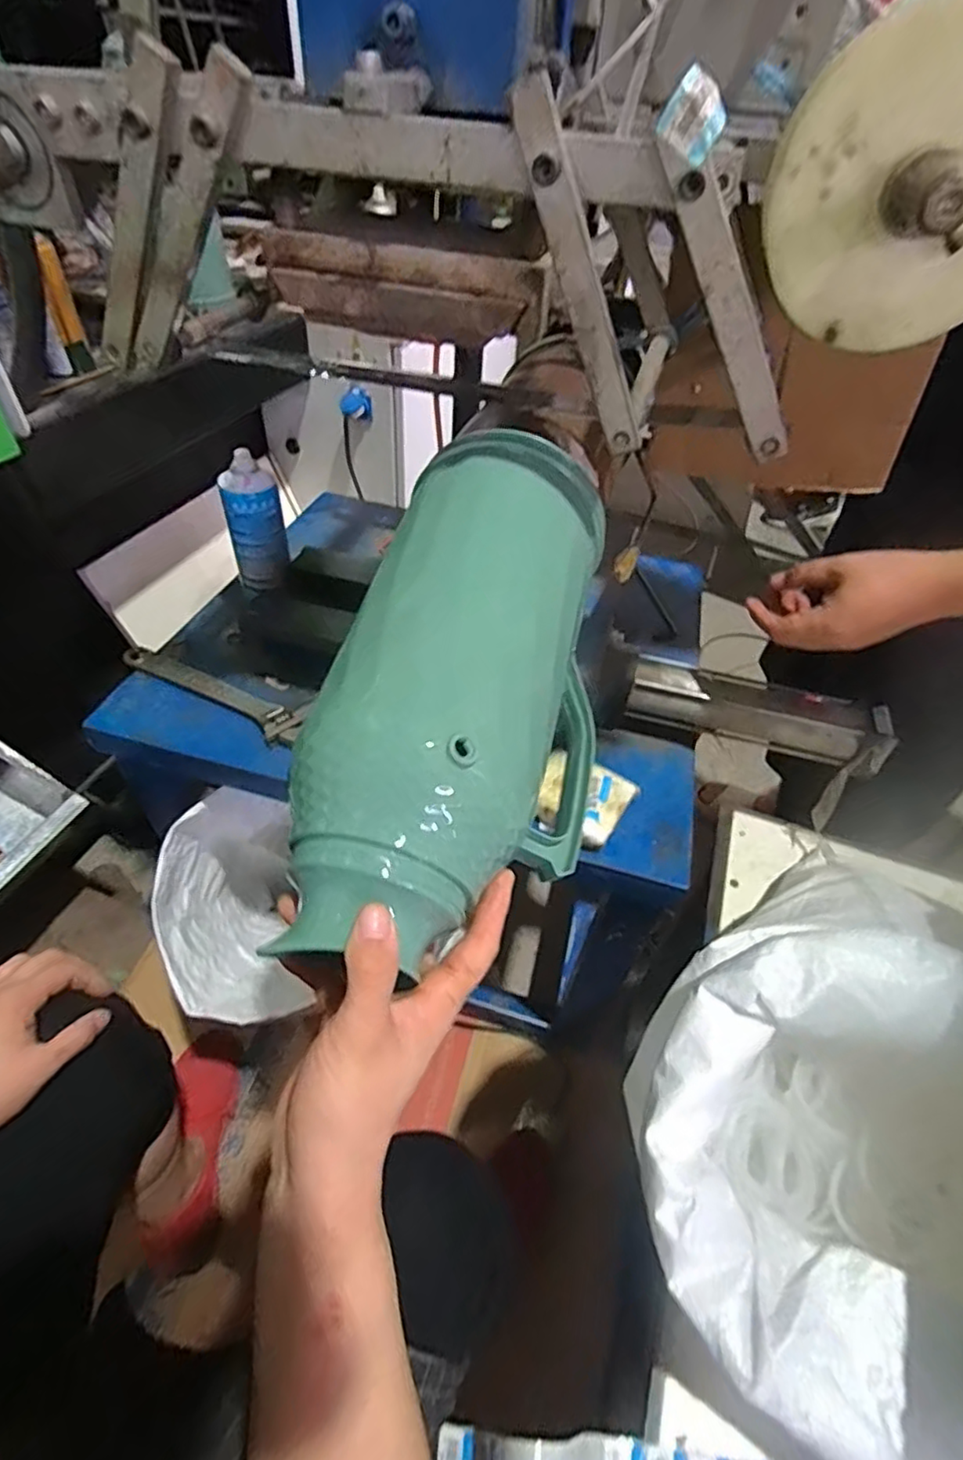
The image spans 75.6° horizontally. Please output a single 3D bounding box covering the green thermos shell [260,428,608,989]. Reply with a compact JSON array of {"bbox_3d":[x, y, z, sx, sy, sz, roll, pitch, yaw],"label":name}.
[{"bbox_3d":[0.000,-0.033,0.395,0.157,0.115,0.358,13,62,8],"label":"green thermos shell"}]

